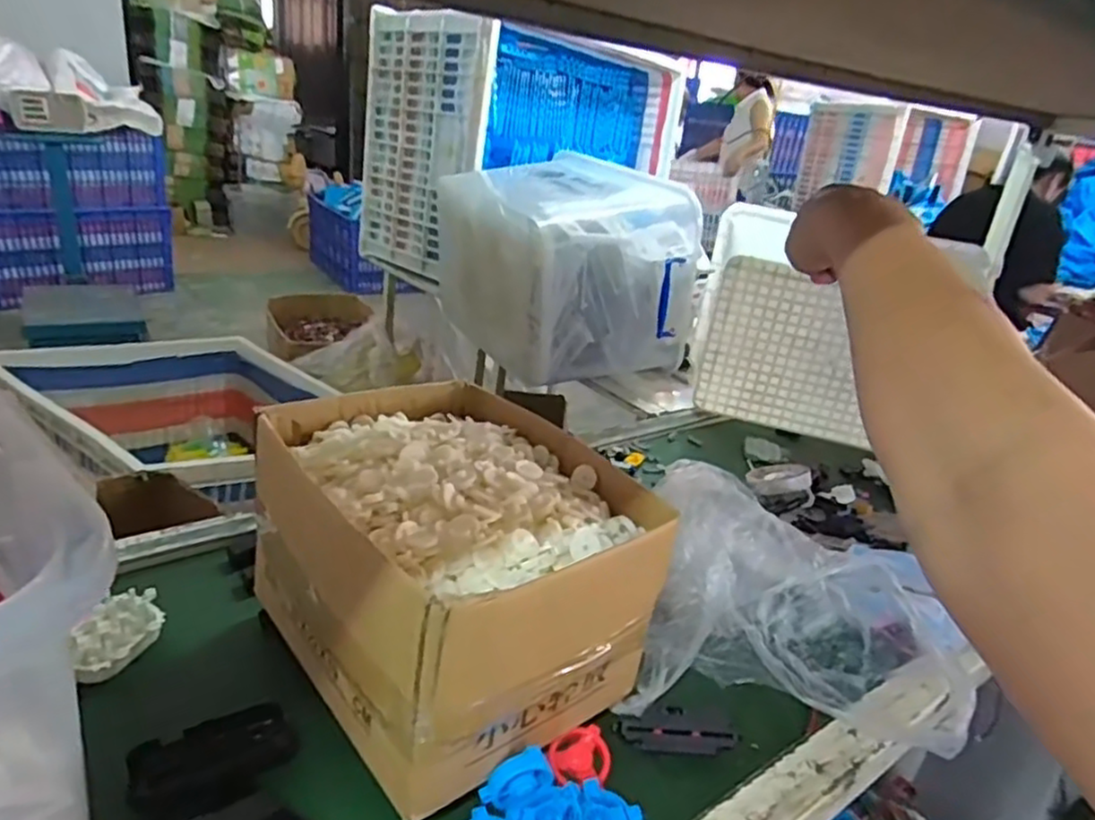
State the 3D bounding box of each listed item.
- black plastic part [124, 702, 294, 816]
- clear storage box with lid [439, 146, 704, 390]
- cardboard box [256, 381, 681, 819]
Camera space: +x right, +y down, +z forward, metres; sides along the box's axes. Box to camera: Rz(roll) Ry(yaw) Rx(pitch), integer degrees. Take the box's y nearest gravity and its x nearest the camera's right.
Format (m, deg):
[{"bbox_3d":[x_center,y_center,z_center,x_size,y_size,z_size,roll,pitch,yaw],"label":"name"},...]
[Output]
[{"bbox_3d":[-0.245,0.249,0.520,0.106,0.014,0.060,-7,28,-30],"label":"black plastic part"},{"bbox_3d":[0.033,-0.286,1.385,0.366,0.343,0.444,-7,28,-30],"label":"clear storage box with lid"},{"bbox_3d":[-0.086,0.115,0.610,0.243,0.170,0.316,-13,32,-38],"label":"cardboard box"}]

